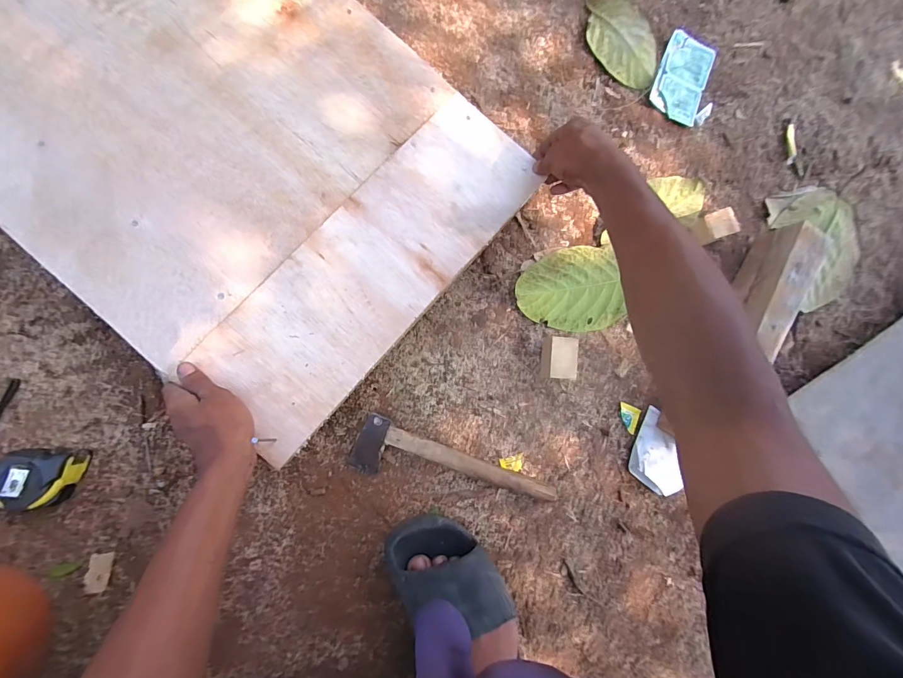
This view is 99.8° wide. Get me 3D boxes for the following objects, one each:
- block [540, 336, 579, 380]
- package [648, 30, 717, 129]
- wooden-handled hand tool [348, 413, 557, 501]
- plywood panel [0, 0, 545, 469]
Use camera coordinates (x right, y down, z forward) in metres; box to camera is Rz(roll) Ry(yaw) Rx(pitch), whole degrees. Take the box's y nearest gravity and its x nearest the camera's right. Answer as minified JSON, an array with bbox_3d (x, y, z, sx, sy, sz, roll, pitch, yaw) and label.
[{"bbox_3d":[0.144,0.026,0.513,0.041,0.040,0.055,7,83,-6],"label":"block"},{"bbox_3d":[0.374,-0.406,0.602,0.096,0.018,0.129,22,82,-4],"label":"package"},{"bbox_3d":[0.000,0.174,0.485,0.254,0.031,0.072,23,82,-4],"label":"wooden-handled hand tool"},{"bbox_3d":[-0.291,-0.265,0.454,0.691,0.013,0.480,41,81,-1],"label":"plywood panel"}]

